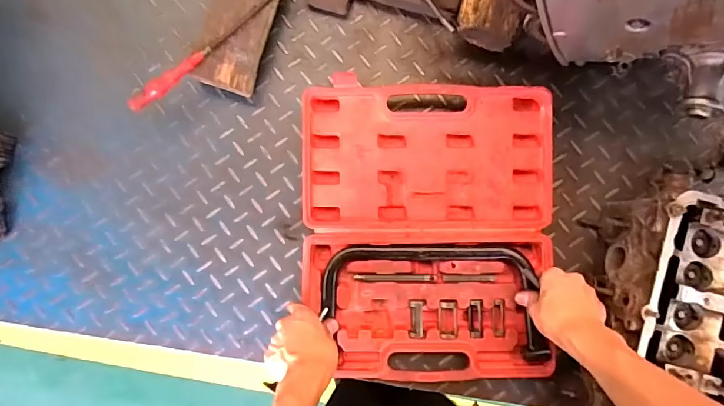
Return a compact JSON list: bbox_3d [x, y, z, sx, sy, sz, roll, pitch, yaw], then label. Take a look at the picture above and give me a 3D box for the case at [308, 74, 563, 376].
[{"bbox_3d":[0.088,0.040,0.601,0.333,0.035,0.395,0,87,1],"label":"case"}]

